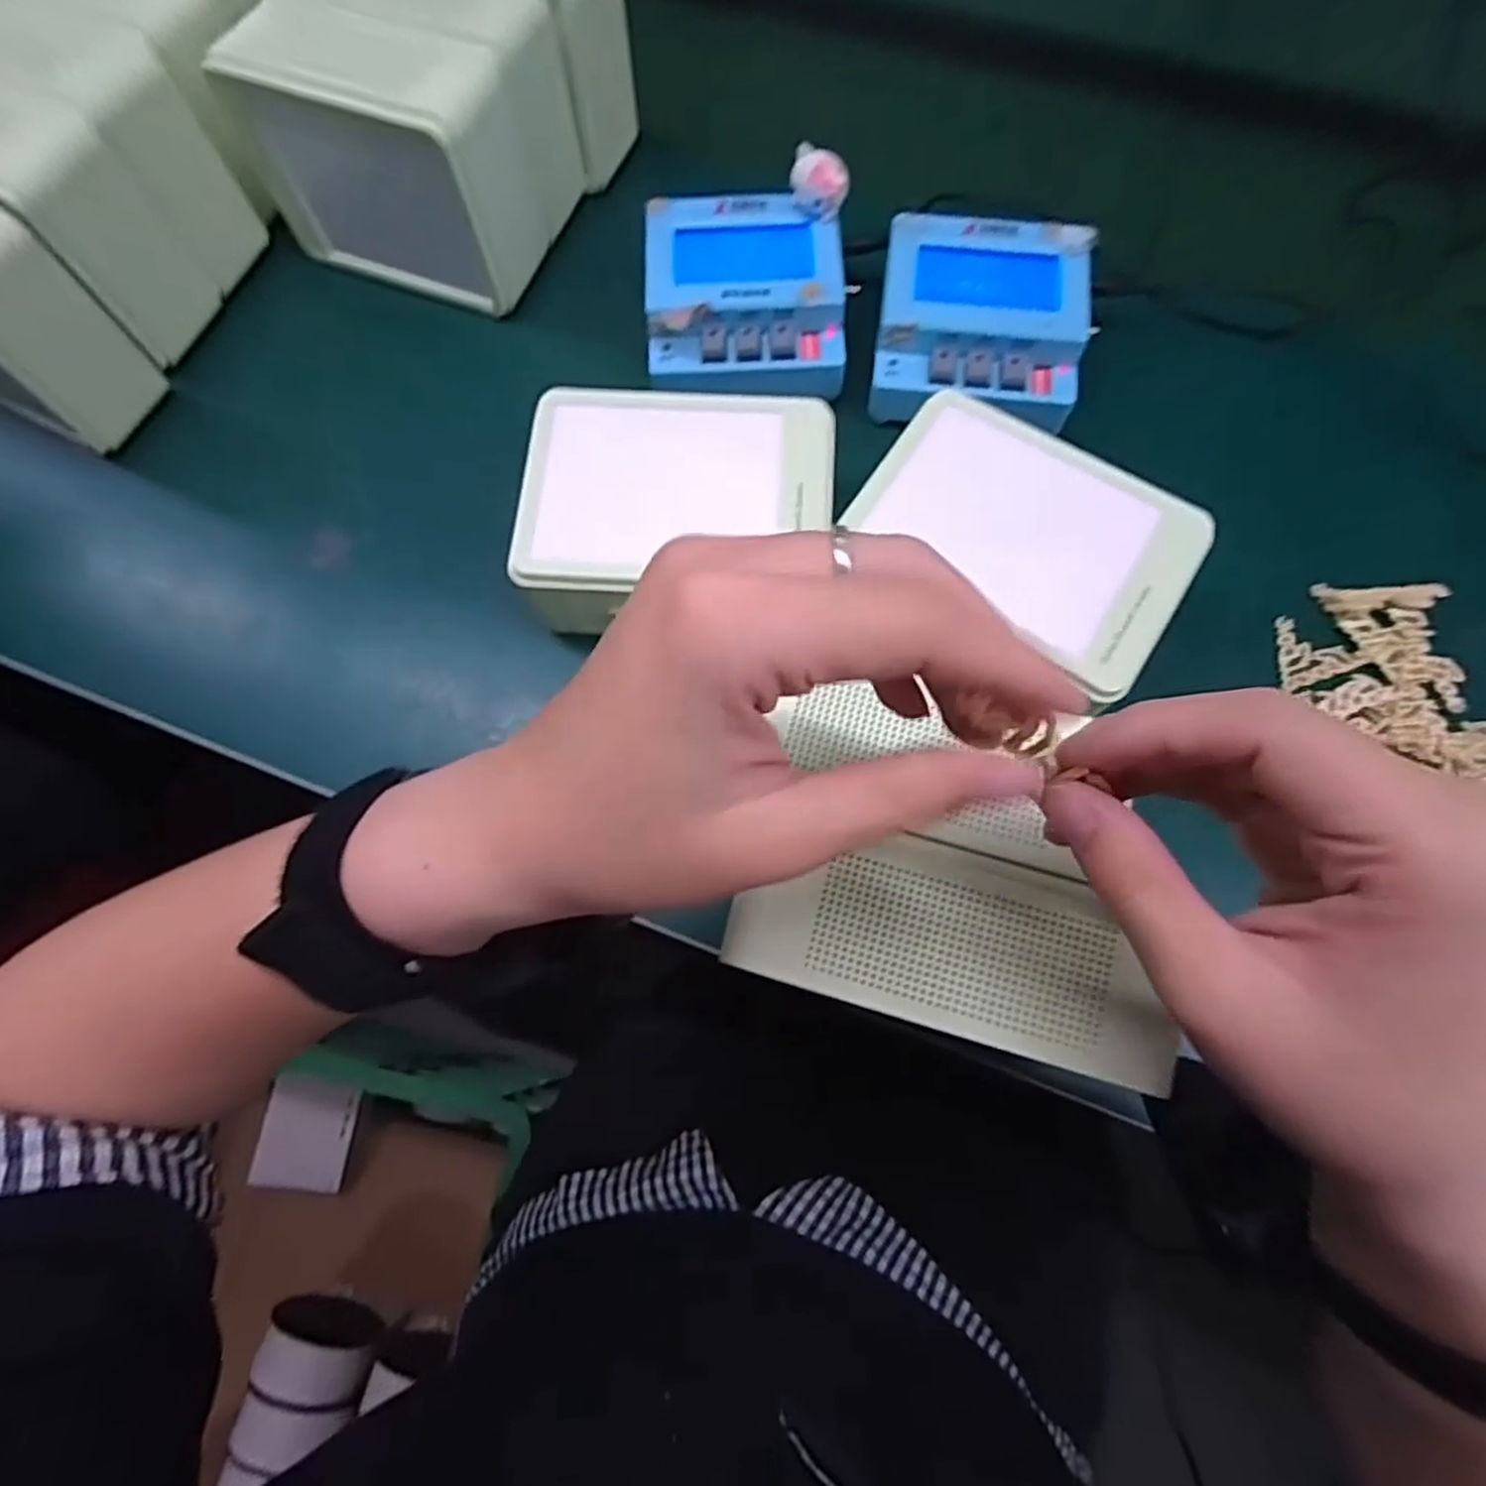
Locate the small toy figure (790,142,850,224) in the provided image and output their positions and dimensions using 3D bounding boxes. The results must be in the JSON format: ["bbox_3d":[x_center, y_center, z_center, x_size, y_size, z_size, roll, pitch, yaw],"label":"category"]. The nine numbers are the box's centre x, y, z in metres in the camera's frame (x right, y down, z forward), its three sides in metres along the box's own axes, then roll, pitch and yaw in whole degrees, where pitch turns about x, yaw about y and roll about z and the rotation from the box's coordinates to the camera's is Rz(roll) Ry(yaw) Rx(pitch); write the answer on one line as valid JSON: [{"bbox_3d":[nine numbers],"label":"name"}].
[{"bbox_3d":[0.039,-0.284,0.384,0.029,0.032,0.022,6,70,2],"label":"small toy figure"}]

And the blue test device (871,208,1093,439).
[{"bbox_3d":[0.122,-0.217,0.391,0.100,0.046,0.100,8,70,2],"label":"blue test device"}]

